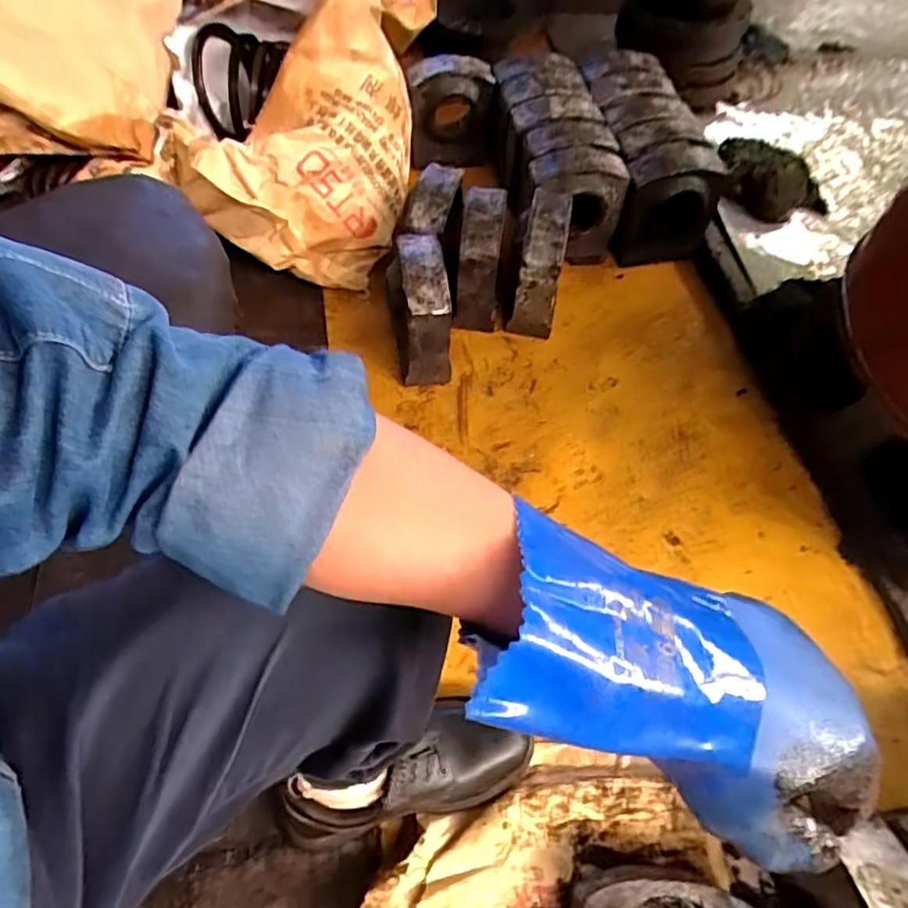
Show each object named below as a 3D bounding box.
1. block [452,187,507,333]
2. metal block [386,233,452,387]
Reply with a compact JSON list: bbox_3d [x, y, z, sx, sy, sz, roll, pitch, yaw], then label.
[{"bbox_3d":[0.043,-0.331,1.084,0.072,0.227,0.165,4,58,-1],"label":"block"},{"bbox_3d":[-0.062,-0.238,1.022,0.085,0.196,0.193,-9,59,-9],"label":"metal block"}]

